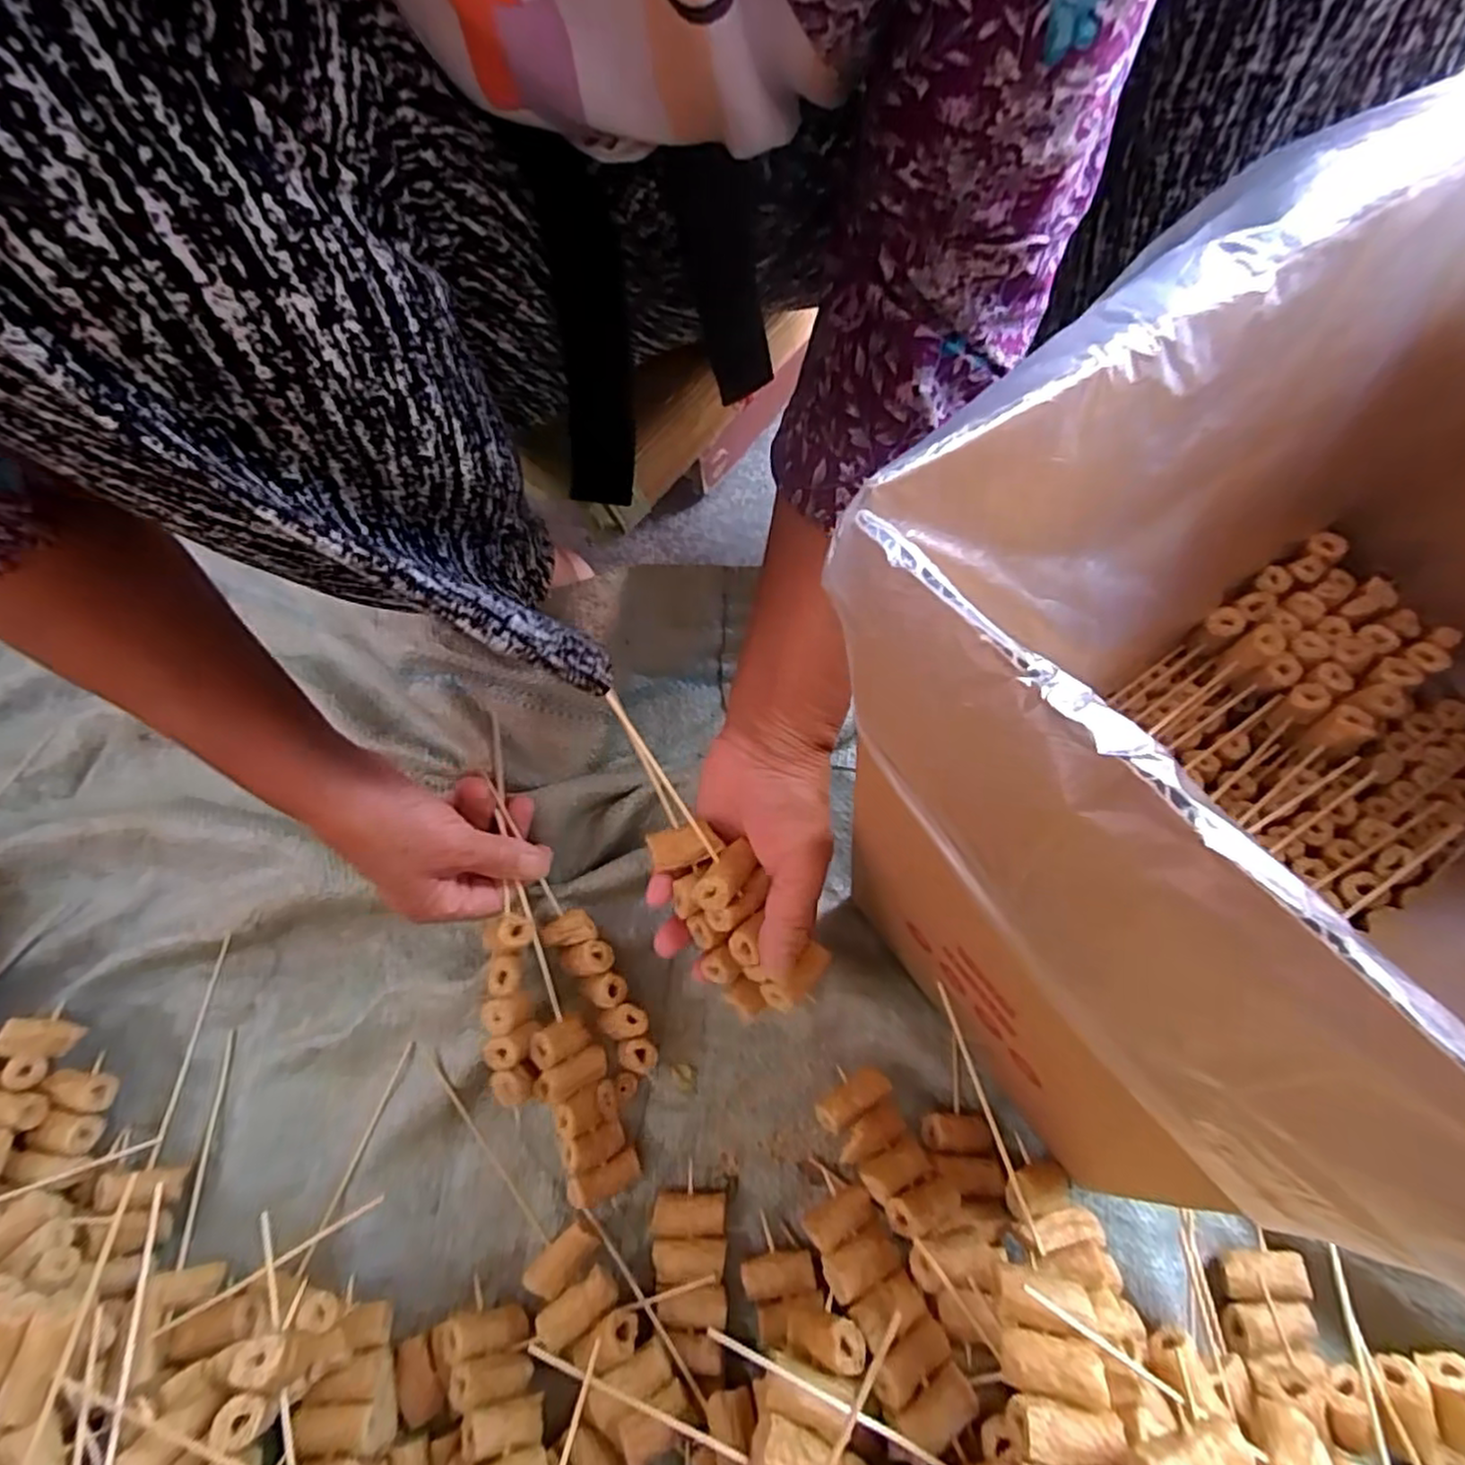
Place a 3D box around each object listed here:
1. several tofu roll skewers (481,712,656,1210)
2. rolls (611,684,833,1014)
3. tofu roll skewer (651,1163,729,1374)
[{"bbox_3d":[-0.107,0.128,0.406,0.079,0.047,0.255,-19,83,-6],"label":"several tofu roll skewers"},{"bbox_3d":[-0.018,0.062,0.381,0.058,0.045,0.185,-28,81,-9],"label":"rolls"},{"bbox_3d":[-0.023,0.283,0.376,0.039,0.016,0.082,-3,68,0],"label":"tofu roll skewer"}]

